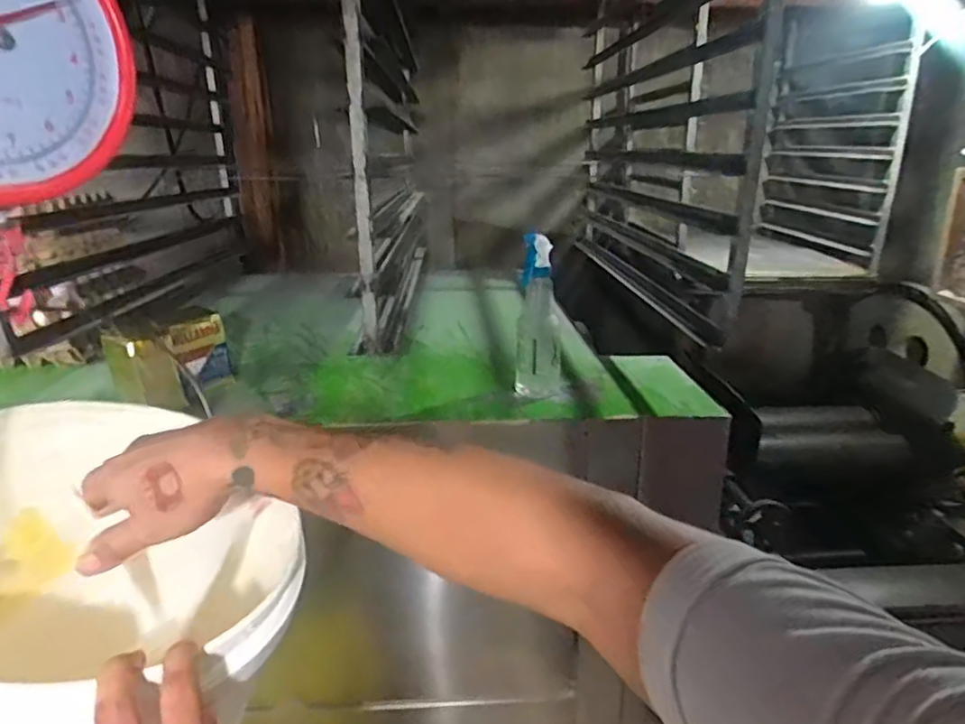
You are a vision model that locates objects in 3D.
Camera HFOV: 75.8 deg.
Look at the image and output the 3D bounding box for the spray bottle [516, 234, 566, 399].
[{"bbox_3d":[0.085,-0.063,0.909,0.067,0.238,0.061,1,19,6],"label":"spray bottle"}]

